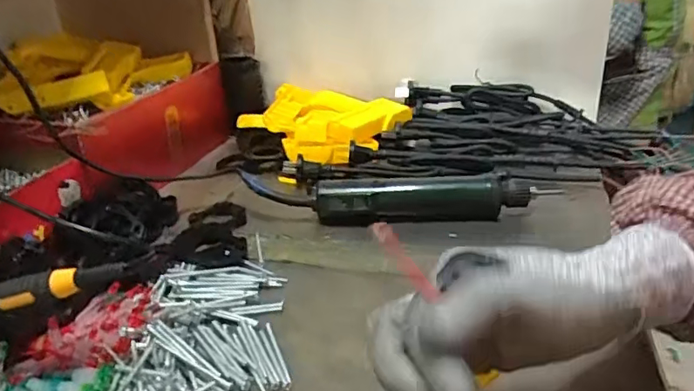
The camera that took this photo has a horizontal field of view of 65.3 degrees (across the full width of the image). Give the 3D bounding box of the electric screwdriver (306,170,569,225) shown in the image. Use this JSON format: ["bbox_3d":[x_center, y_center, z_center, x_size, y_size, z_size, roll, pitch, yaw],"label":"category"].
[{"bbox_3d":[0.085,0.004,0.548,0.237,0.037,0.038,-1,27,6],"label":"electric screwdriver"}]

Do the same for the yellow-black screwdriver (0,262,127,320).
[{"bbox_3d":[-0.199,0.060,0.326,0.128,0.021,0.019,-15,26,6],"label":"yellow-black screwdriver"}]

